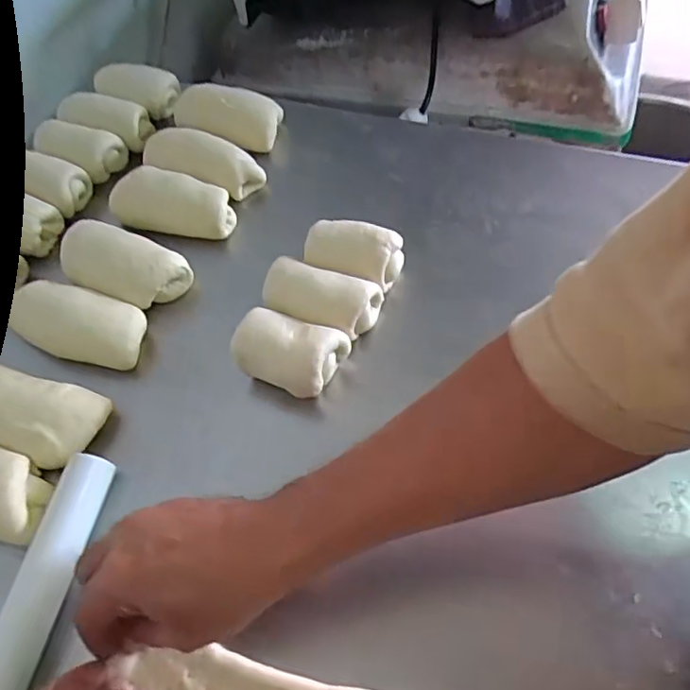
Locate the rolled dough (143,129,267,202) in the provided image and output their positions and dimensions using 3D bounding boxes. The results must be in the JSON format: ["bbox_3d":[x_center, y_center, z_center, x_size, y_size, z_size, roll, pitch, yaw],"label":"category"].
[{"bbox_3d":[-0.135,-0.177,0.578,0.115,0.039,0.053,19,62,17],"label":"rolled dough"}]

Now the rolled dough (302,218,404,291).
[{"bbox_3d":[0.007,-0.070,0.503,0.076,0.051,0.045,14,60,15],"label":"rolled dough"}]

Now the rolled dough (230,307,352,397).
[{"bbox_3d":[-0.041,0.010,0.456,0.074,0.058,0.049,15,60,15],"label":"rolled dough"}]

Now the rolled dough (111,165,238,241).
[{"bbox_3d":[-0.154,-0.129,0.555,0.110,0.052,0.053,9,60,11],"label":"rolled dough"}]

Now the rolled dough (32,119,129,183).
[{"bbox_3d":[-0.264,-0.189,0.599,0.087,0.050,0.049,11,59,13],"label":"rolled dough"}]

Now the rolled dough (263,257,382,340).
[{"bbox_3d":[-0.019,-0.031,0.478,0.085,0.057,0.044,18,62,16],"label":"rolled dough"}]

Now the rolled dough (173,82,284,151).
[{"bbox_3d":[-0.119,-0.231,0.613,0.104,0.049,0.058,10,60,12],"label":"rolled dough"}]

